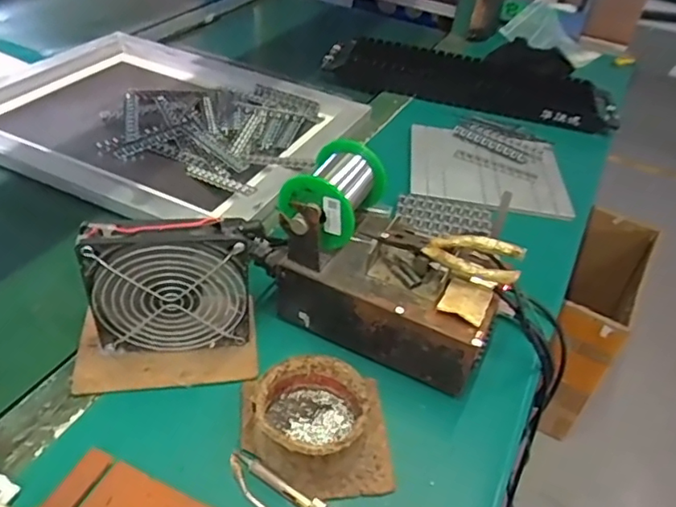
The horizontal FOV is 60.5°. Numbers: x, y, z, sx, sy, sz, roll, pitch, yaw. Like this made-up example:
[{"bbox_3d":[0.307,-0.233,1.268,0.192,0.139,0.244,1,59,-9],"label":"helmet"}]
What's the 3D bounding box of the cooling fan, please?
[{"bbox_3d":[-0.128,0.030,0.456,0.124,0.126,0.024,-4,41,-12],"label":"cooling fan"}]

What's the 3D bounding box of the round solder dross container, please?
[{"bbox_3d":[-0.021,0.120,0.433,0.080,0.042,0.082,4,40,-3],"label":"round solder dross container"}]

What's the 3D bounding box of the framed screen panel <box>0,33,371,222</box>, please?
[{"bbox_3d":[-0.243,-0.181,0.789,0.483,0.040,0.385,19,41,15],"label":"framed screen panel"}]

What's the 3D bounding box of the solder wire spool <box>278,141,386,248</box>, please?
[{"bbox_3d":[-0.005,-0.054,0.497,0.070,0.058,0.088,18,41,14],"label":"solder wire spool"}]

